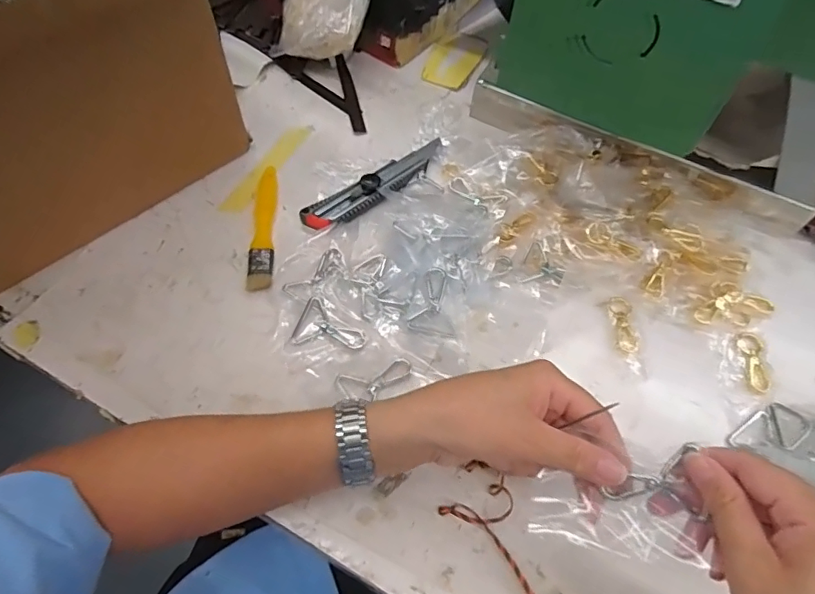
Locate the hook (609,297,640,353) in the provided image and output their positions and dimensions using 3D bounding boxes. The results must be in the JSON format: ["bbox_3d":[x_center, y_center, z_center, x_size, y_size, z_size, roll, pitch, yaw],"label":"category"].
[{"bbox_3d":[0.203,0.026,0.479,0.022,0.005,0.055,1,61,-2],"label":"hook"}]

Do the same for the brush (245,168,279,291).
[{"bbox_3d":[-0.143,-0.073,0.511,0.023,0.012,0.147,-2,62,-3],"label":"brush"}]

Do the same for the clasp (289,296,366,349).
[{"bbox_3d":[-0.068,0.029,0.454,0.062,0.004,0.045,20,62,8],"label":"clasp"}]

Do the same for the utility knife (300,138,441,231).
[{"bbox_3d":[-0.030,-0.118,0.540,0.173,0.019,0.036,-34,68,-19],"label":"utility knife"}]

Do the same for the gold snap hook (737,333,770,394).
[{"bbox_3d":[0.315,0.059,0.467,0.021,0.004,0.056,8,61,2],"label":"gold snap hook"}]

